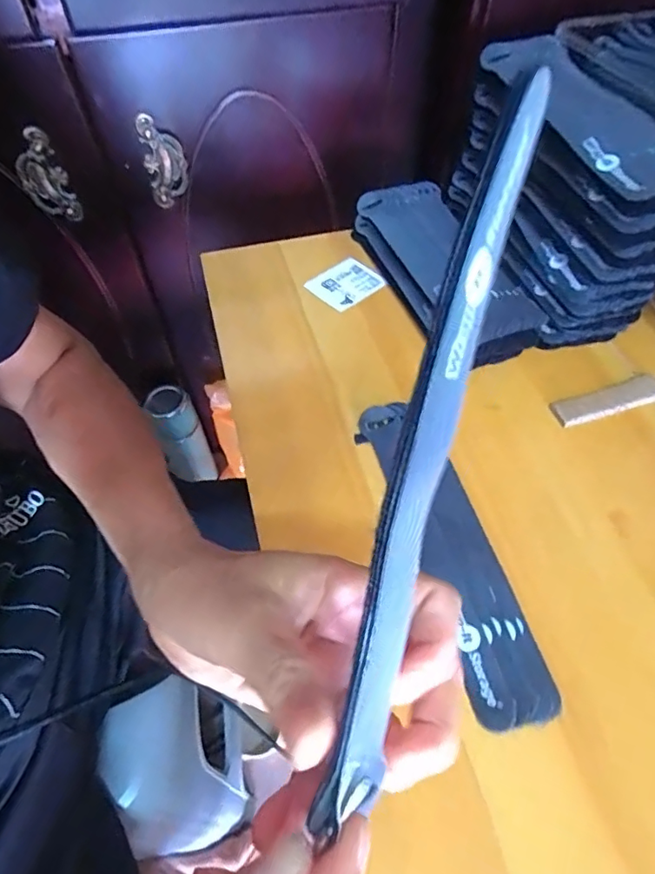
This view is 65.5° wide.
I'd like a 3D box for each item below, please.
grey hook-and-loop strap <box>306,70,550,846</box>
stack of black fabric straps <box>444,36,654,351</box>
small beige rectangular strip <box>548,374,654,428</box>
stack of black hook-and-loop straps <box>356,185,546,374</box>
[{"bbox_3d":[0.023,0.013,0.129,0.014,0.019,0.184,14,100,11],"label":"grey hook-and-loop strap"},{"bbox_3d":[0.179,-0.191,0.399,0.093,0.126,0.209,-12,56,-7],"label":"stack of black fabric straps"},{"bbox_3d":[0.198,-0.027,0.361,0.083,0.008,0.022,-16,56,-10],"label":"small beige rectangular strip"},{"bbox_3d":[0.095,-0.140,0.422,0.084,0.038,0.203,-20,57,-12],"label":"stack of black hook-and-loop straps"}]

